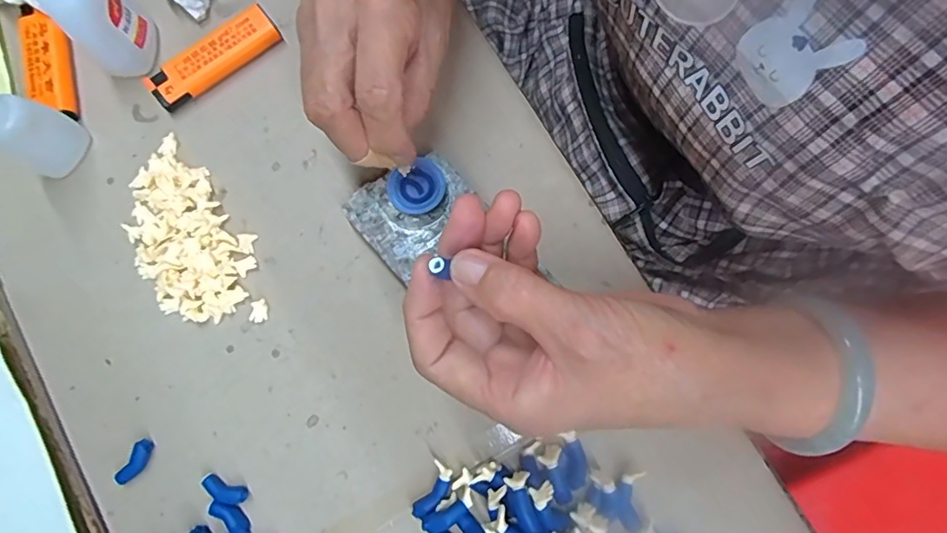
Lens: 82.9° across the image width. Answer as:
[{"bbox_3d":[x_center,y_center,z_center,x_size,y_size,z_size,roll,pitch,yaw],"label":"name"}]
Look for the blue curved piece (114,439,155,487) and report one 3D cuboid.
[{"bbox_3d":[-0.175,0.102,0.276,0.011,0.006,0.024,32,80,6],"label":"blue curved piece"}]

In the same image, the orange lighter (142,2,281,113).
[{"bbox_3d":[-0.154,-0.123,0.318,0.080,0.014,0.022,-35,80,-7],"label":"orange lighter"}]

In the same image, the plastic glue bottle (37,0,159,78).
[{"bbox_3d":[-0.204,-0.137,0.284,0.030,0.077,0.035,-15,79,-3],"label":"plastic glue bottle"}]

